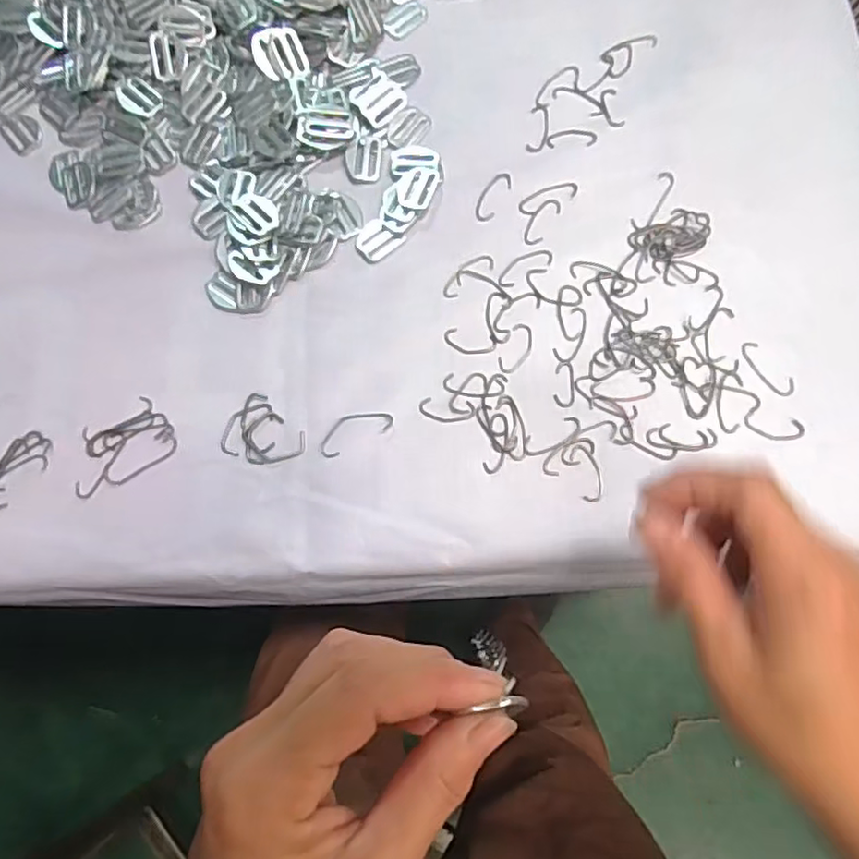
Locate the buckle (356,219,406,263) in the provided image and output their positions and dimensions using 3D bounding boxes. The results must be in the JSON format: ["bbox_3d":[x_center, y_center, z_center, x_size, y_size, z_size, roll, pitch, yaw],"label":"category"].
[{"bbox_3d":[-0.034,-0.124,0.400,0.028,0.004,0.024,-43,78,-9],"label":"buckle"}]

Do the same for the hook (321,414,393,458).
[{"bbox_3d":[-0.045,0.000,0.365,0.046,0.004,0.020,-27,76,-5],"label":"hook"}]

